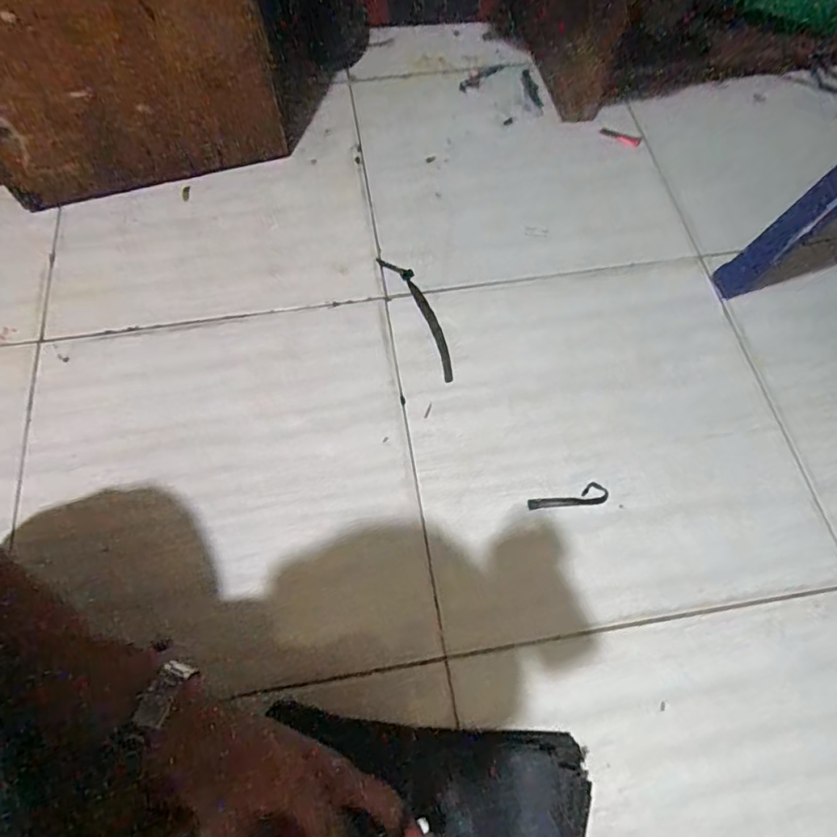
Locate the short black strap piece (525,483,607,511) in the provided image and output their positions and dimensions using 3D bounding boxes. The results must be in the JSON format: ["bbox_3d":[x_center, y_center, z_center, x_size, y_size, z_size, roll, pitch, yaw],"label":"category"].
[{"bbox_3d":[0.153,0.083,0.532,0.082,0.005,0.020,-12,67,-5],"label":"short black strap piece"}]

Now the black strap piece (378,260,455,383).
[{"bbox_3d":[0.005,-0.125,0.622,0.030,0.010,0.183,-24,68,-10],"label":"black strap piece"}]

